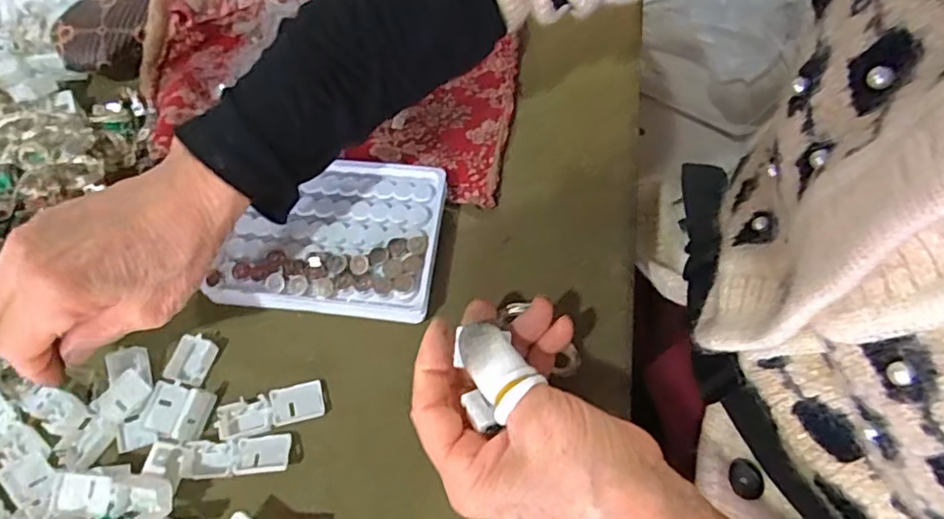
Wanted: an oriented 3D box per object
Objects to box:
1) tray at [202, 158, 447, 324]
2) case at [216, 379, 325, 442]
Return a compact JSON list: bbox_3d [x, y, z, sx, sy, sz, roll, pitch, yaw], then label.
[{"bbox_3d":[-0.081,-0.014,0.355,0.123,0.026,0.097,5,64,5],"label":"tray"},{"bbox_3d":[-0.109,0.082,0.320,0.054,0.009,0.020,-15,64,-5],"label":"case"}]

